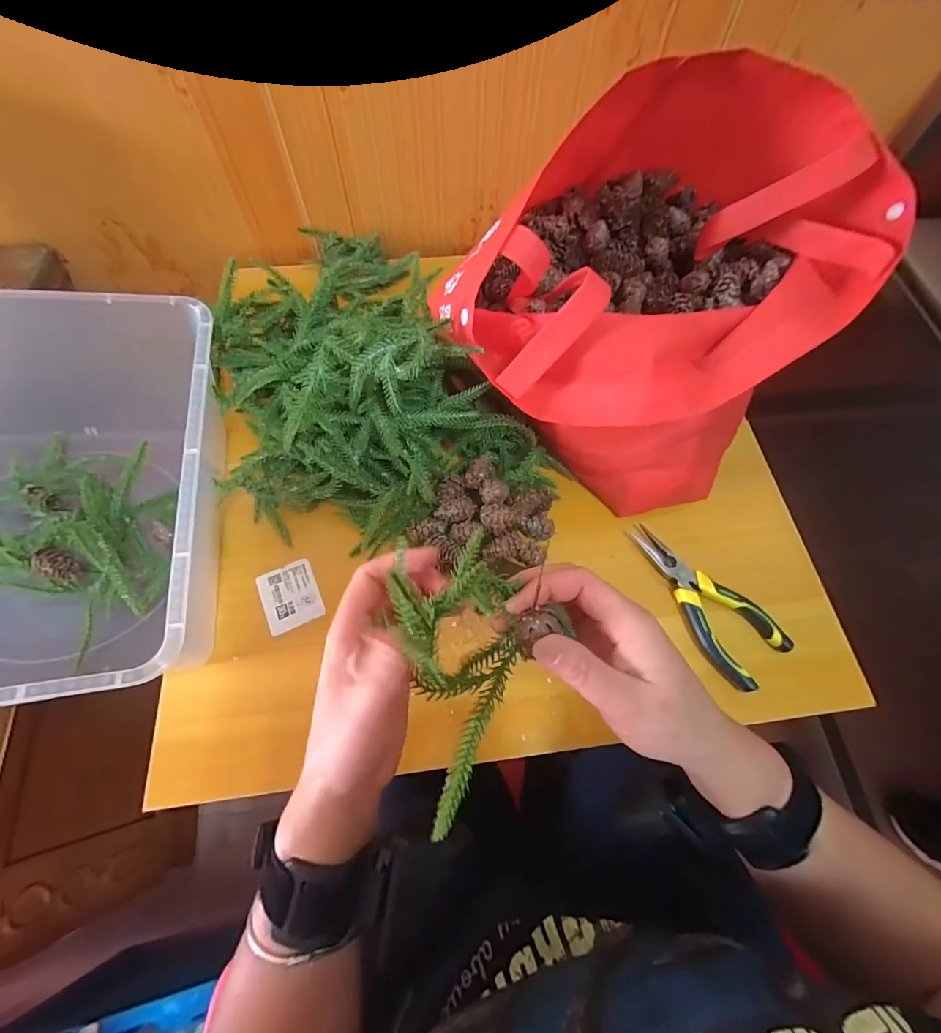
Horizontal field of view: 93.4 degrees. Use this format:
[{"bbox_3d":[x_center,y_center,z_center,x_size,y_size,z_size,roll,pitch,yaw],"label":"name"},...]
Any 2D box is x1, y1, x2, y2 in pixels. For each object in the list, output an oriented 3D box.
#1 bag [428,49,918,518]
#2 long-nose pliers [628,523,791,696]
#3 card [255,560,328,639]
[{"bbox_3d":[0.155,-0.195,0.391,0.288,0.201,0.324,35,70,13],"label":"bag"},{"bbox_3d":[0.205,0.073,0.401,0.065,0.022,0.154,-35,72,-15],"label":"long-nose pliers"},{"bbox_3d":[-0.162,0.071,0.400,0.048,0.005,0.057,-22,69,-10],"label":"card"}]

